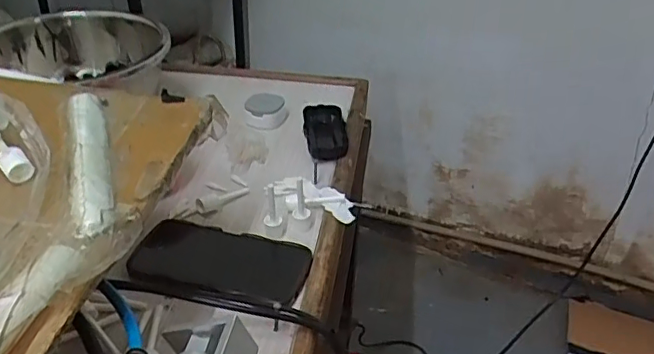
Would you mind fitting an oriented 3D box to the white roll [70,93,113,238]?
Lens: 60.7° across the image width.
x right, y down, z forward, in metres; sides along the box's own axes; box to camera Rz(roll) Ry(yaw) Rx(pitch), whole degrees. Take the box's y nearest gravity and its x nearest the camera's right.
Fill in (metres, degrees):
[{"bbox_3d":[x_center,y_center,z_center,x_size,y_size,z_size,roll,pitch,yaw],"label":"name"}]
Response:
[{"bbox_3d":[-0.177,-0.017,0.416,0.024,0.017,0.175,-11,37,-18],"label":"white roll"}]

